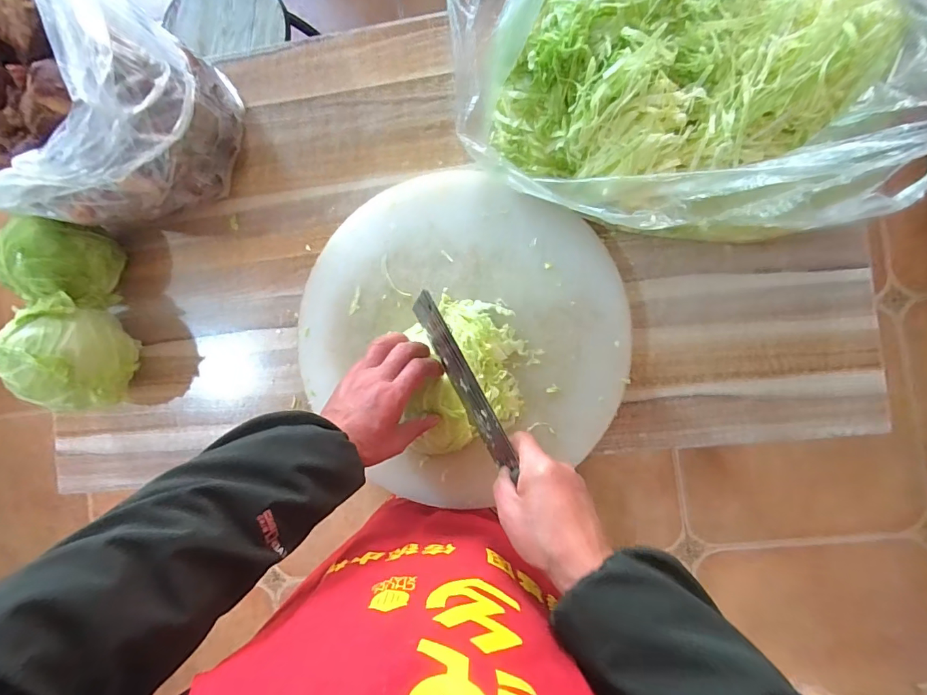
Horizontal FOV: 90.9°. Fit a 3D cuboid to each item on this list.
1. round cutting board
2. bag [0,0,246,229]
[{"bbox_3d":[-0.007,-0.008,0.565,0.397,0.024,0.395,0,89,7],"label":"round cutting board"},{"bbox_3d":[-0.491,-0.282,0.525,0.367,0.207,0.281,18,91,7],"label":"bag"}]

